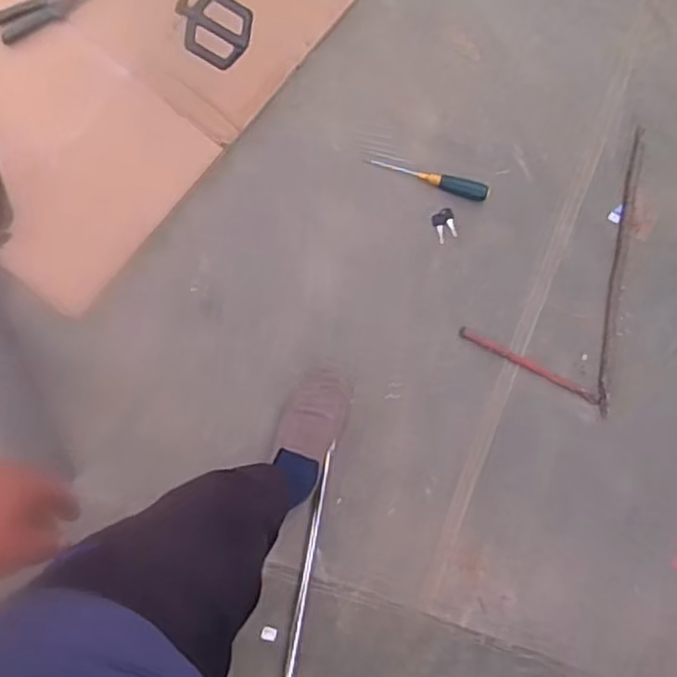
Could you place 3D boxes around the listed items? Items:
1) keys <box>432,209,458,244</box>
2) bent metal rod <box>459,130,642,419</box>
[{"bbox_3d":[0.188,-0.200,1.195,0.038,0.007,0.056,-15,92,-6],"label":"keys"},{"bbox_3d":[0.475,-0.122,1.207,0.279,0.027,0.480,36,87,-5],"label":"bent metal rod"}]

